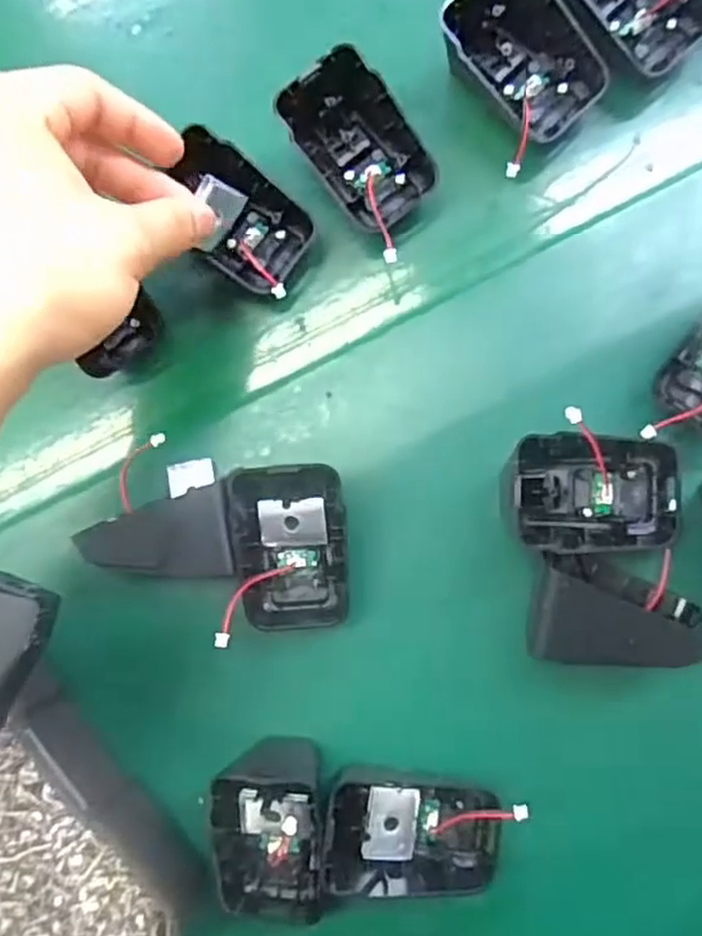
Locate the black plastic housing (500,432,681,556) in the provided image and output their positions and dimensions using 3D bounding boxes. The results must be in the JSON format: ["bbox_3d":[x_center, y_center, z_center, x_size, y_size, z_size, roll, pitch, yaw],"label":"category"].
[{"bbox_3d":[0.094,0.008,0.290,0.068,0.035,0.048,-2,85,6],"label":"black plastic housing"}]

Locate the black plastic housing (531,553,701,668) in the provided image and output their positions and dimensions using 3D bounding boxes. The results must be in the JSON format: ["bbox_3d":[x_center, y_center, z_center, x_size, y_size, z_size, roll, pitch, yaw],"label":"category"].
[{"bbox_3d":[0.105,0.056,0.290,0.067,0.045,0.039,4,86,7],"label":"black plastic housing"}]

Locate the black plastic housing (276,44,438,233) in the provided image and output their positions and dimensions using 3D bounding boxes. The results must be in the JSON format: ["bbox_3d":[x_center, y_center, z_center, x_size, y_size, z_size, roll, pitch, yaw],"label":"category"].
[{"bbox_3d":[0.003,-0.141,0.320,0.046,0.035,0.065,-39,82,2],"label":"black plastic housing"}]

